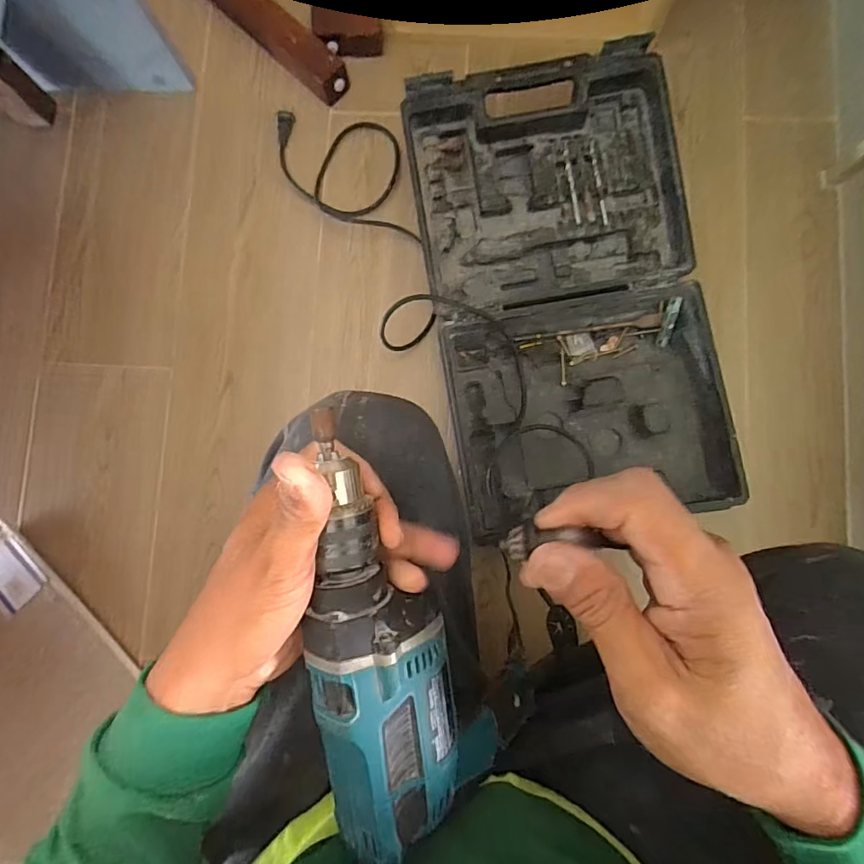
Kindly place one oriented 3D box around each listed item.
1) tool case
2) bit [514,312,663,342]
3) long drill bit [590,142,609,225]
[{"bbox_3d":[0.172,-0.185,0.661,0.342,0.095,0.603,-9,84,2],"label":"tool case"},{"bbox_3d":[0.209,-0.139,0.670,0.196,0.015,0.014,-7,84,2],"label":"bit"},{"bbox_3d":[0.229,-0.341,0.683,0.008,0.004,0.118,-8,84,2],"label":"long drill bit"}]

